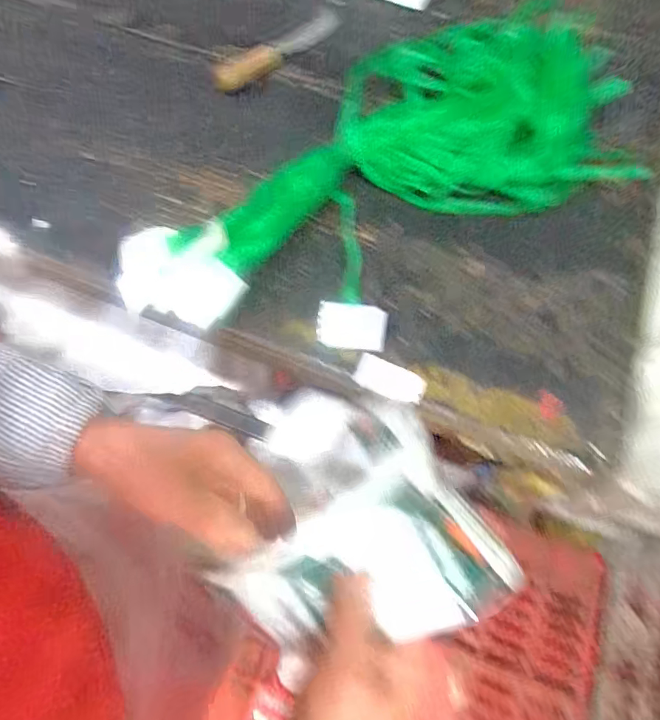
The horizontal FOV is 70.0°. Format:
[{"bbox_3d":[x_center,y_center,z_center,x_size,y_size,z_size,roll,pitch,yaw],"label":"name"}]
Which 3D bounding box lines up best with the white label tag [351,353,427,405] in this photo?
[{"bbox_3d":[0.059,0.020,0.469,0.069,0.004,0.032,23,81,6],"label":"white label tag"}]

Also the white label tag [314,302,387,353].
[{"bbox_3d":[0.021,-0.033,0.473,0.068,0.004,0.045,6,95,0],"label":"white label tag"}]

